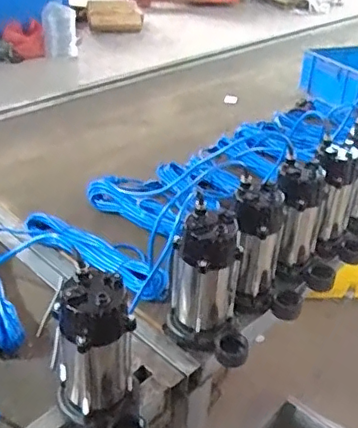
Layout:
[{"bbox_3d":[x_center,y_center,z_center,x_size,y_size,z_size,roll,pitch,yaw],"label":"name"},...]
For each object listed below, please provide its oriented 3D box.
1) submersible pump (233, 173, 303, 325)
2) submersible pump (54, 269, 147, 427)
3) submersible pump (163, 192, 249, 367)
[{"bbox_3d":[0.165,0.070,1.030,0.144,0.233,0.124,5,34,1],"label":"submersible pump"},{"bbox_3d":[-0.111,0.212,0.781,0.121,0.229,0.129,-2,34,-9],"label":"submersible pump"},{"bbox_3d":[0.052,0.125,0.926,0.117,0.234,0.130,-2,34,-10],"label":"submersible pump"}]

